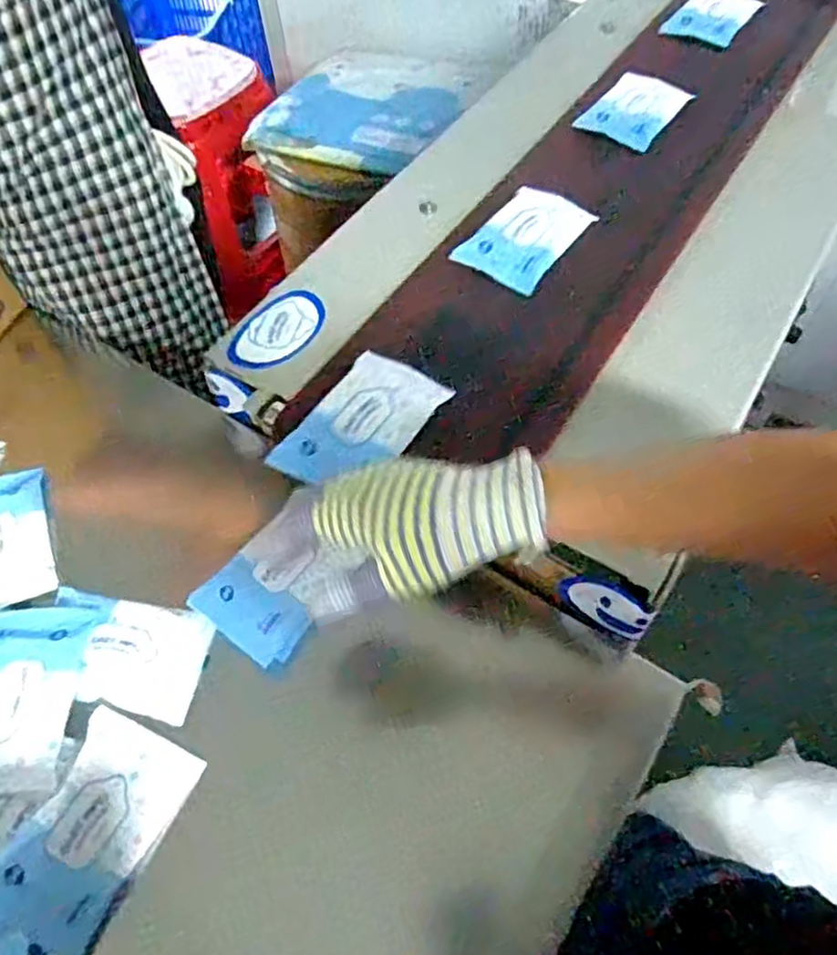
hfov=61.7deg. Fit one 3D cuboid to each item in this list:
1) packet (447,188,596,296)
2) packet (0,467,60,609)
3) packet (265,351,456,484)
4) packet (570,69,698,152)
[{"bbox_3d":[0.106,-0.238,0.688,0.083,0.008,0.142,33,62,14],"label":"packet"},{"bbox_3d":[-0.362,0.057,0.607,0.085,0.015,0.129,-18,58,-9],"label":"packet"},{"bbox_3d":[-0.042,-0.046,0.551,0.080,0.017,0.138,27,62,19],"label":"packet"},{"bbox_3d":[0.262,-0.446,0.842,0.089,0.018,0.130,31,64,21],"label":"packet"}]

